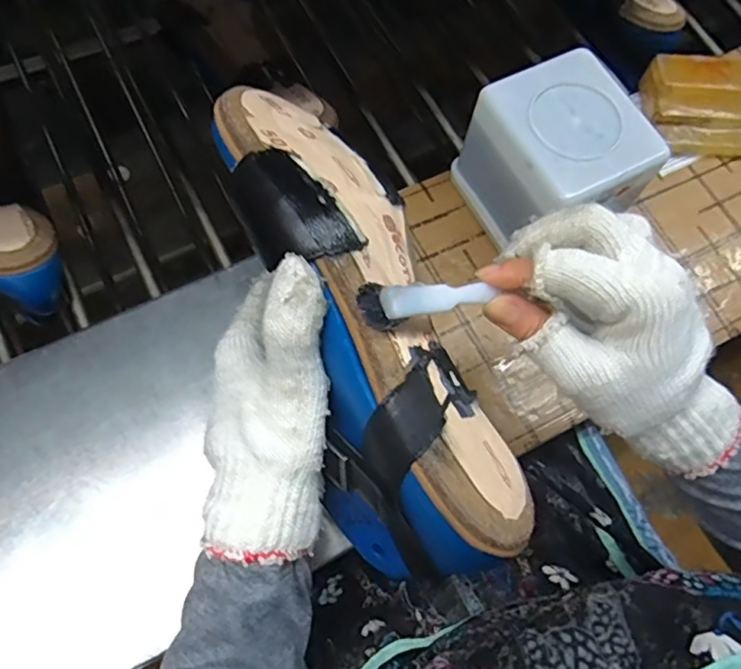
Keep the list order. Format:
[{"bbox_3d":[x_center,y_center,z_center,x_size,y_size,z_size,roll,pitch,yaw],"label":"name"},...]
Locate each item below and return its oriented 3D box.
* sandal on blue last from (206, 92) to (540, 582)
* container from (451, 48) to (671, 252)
[{"bbox_3d":[-0.005,-0.007,0.281,0.079,0.075,0.251,-22,87,-10],"label":"sandal on blue last"},{"bbox_3d":[0.136,-0.125,0.448,0.102,0.106,0.112,-22,73,-10],"label":"container"}]

